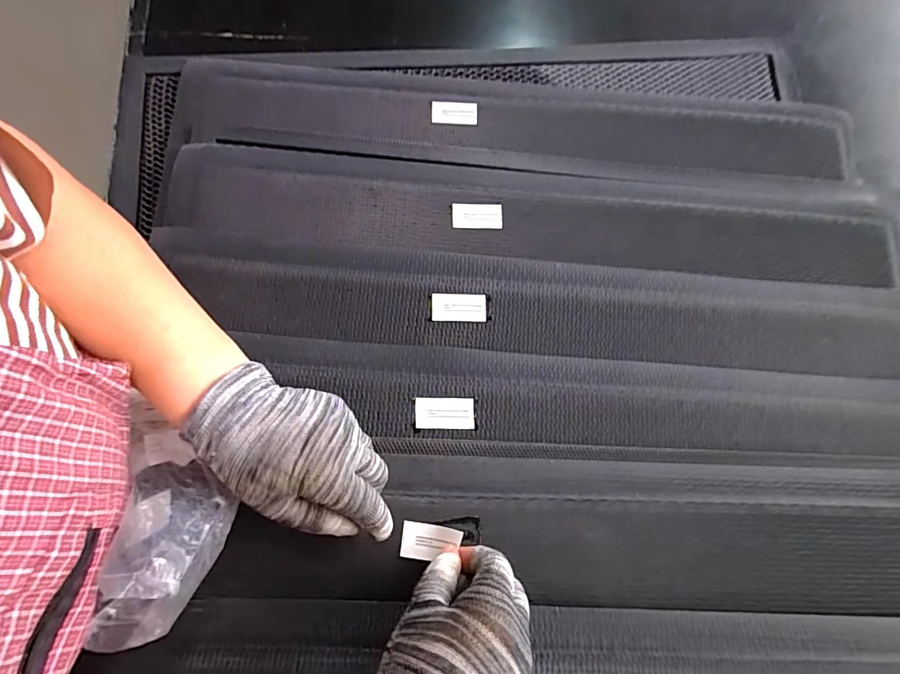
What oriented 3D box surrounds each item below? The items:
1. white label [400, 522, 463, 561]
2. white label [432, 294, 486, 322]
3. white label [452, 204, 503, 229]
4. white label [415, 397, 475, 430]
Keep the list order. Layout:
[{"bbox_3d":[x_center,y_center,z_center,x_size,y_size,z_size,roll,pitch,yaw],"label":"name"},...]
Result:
[{"bbox_3d":[-0.014,0.155,0.337,0.047,0.007,0.025,2,74,16],"label":"white label"},{"bbox_3d":[0.008,-0.028,0.426,0.052,0.006,0.026,1,79,-2],"label":"white label"},{"bbox_3d":[0.028,-0.126,0.468,0.052,0.004,0.025,1,90,-1],"label":"white label"},{"bbox_3d":[-0.004,0.065,0.382,0.050,0.004,0.026,2,79,-2],"label":"white label"}]

